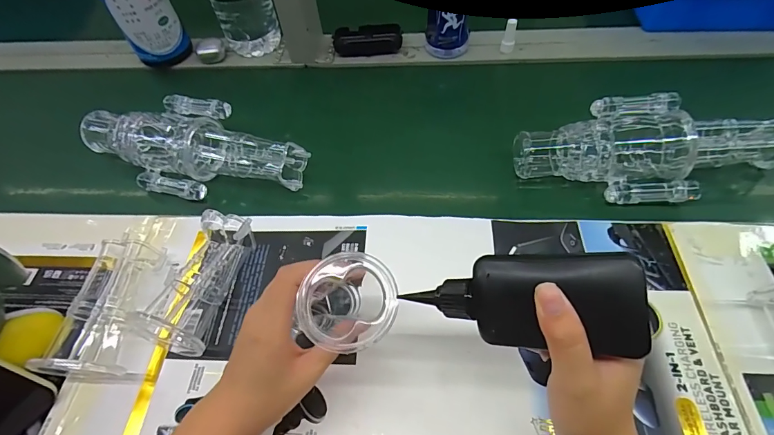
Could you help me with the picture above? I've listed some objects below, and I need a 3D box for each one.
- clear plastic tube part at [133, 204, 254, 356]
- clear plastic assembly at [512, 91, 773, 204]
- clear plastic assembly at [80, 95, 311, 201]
[{"bbox_3d":[-0.185,0.060,0.385,0.060,0.049,0.137,9,58,10],"label":"clear plastic tube part"},{"bbox_3d":[0.301,-0.082,0.445,0.297,0.056,0.117,0,57,4],"label":"clear plastic assembly"},{"bbox_3d":[-0.247,-0.092,0.479,0.281,0.065,0.114,12,58,12],"label":"clear plastic assembly"}]

